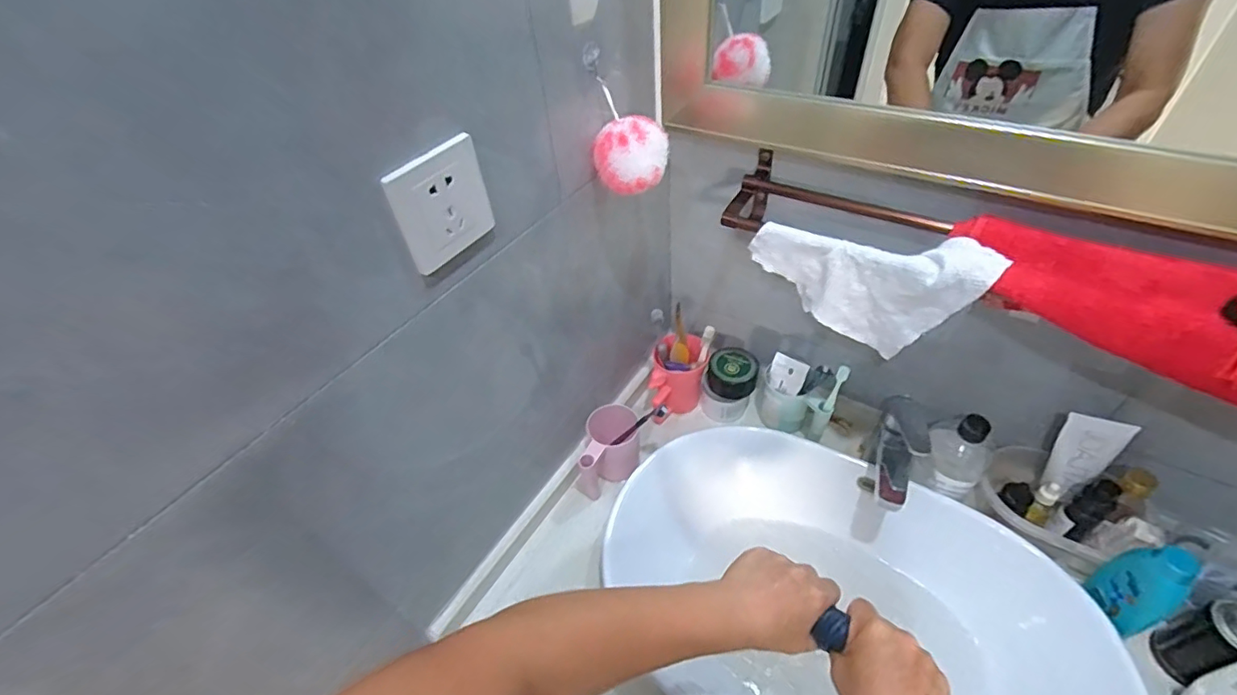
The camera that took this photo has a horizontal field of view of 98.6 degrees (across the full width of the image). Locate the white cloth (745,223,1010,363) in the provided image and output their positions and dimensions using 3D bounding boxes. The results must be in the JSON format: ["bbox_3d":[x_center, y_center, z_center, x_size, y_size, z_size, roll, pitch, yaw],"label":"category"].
[{"bbox_3d":[0.261,-0.066,0.587,0.229,0.126,0.043,16,50,21],"label":"white cloth"}]

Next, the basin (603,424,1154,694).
[{"bbox_3d":[0.264,0.325,0.653,0.559,0.135,0.383,21,52,24],"label":"basin"}]

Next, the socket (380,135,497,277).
[{"bbox_3d":[-0.142,-0.117,0.439,0.006,0.090,0.088,24,53,26],"label":"socket"}]

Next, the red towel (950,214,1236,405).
[{"bbox_3d":[0.470,-0.032,0.453,0.345,0.078,0.106,26,54,28],"label":"red towel"}]

